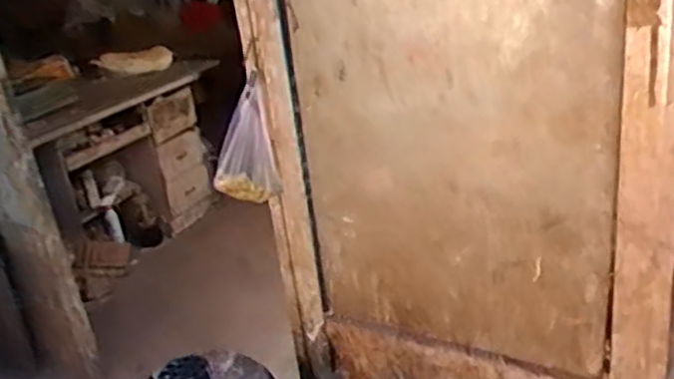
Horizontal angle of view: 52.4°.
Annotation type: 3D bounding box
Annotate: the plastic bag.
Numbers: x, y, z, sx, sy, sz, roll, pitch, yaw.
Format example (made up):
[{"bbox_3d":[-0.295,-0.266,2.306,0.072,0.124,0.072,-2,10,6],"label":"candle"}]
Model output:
[{"bbox_3d":[-0.188,-0.081,1.350,0.123,0.222,0.075,-10,23,-8],"label":"plastic bag"}]

